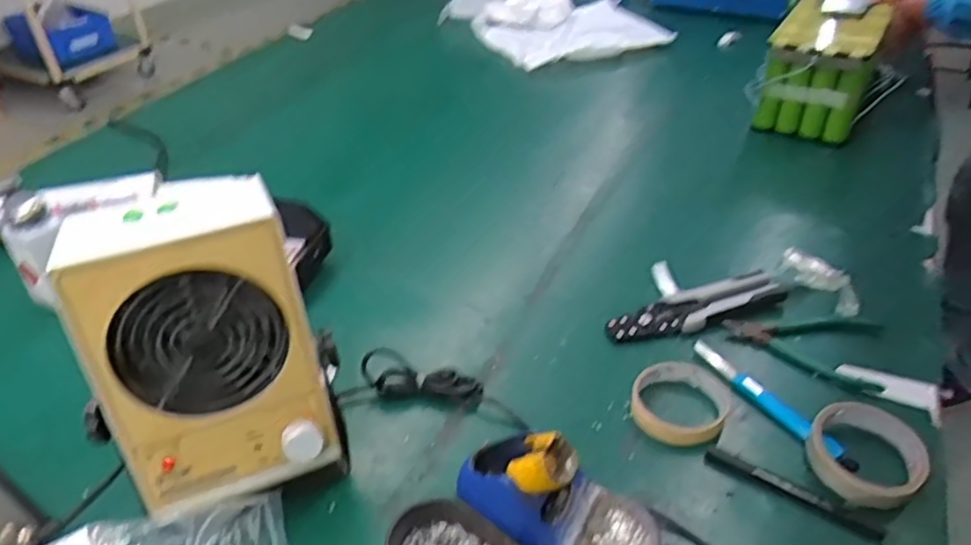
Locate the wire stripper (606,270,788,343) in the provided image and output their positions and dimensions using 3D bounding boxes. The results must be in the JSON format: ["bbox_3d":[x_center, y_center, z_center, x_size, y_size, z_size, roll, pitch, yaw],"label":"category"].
[{"bbox_3d":[0.228,0.035,0.746,0.206,0.019,0.057,-11,38,-12],"label":"wire stripper"}]

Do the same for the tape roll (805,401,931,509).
[{"bbox_3d":[0.315,0.151,0.580,0.086,0.032,0.092,-1,37,1],"label":"tape roll"}]

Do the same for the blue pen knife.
[{"bbox_3d":[0.261,0.117,0.643,0.021,0.020,0.178,-22,42,-24],"label":"blue pen knife"}]

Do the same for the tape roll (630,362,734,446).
[{"bbox_3d":[0.181,0.118,0.638,0.089,0.022,0.081,-1,37,1],"label":"tape roll"}]

